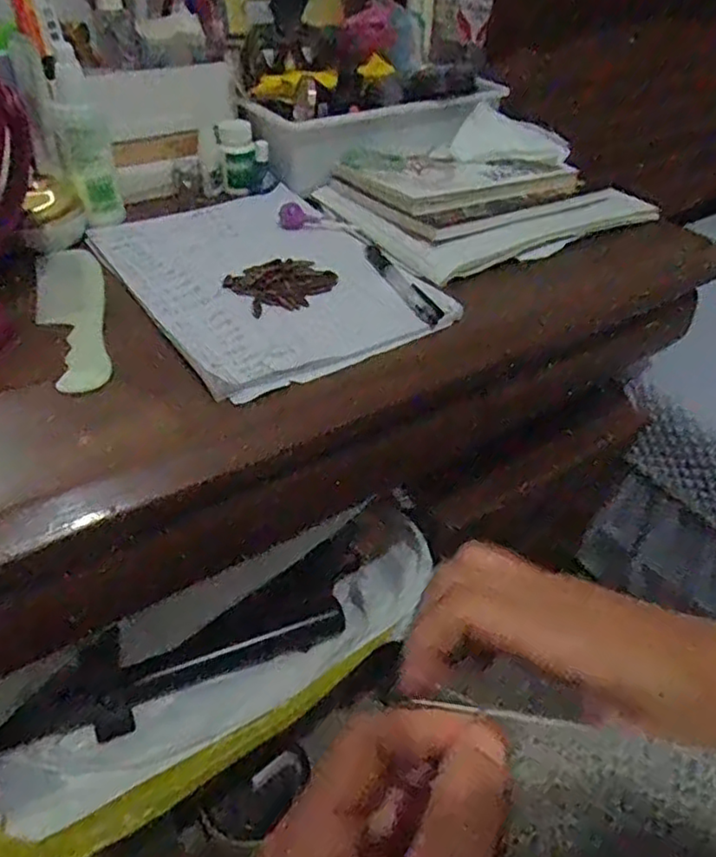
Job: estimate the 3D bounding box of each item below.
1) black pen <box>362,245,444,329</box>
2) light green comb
[{"bbox_3d":[0.035,-0.121,0.548,0.019,0.007,0.126,-15,44,-18],"label":"black pen"},{"bbox_3d":[-0.221,-0.090,0.508,0.050,0.004,0.205,-12,43,-15],"label":"light green comb"}]

